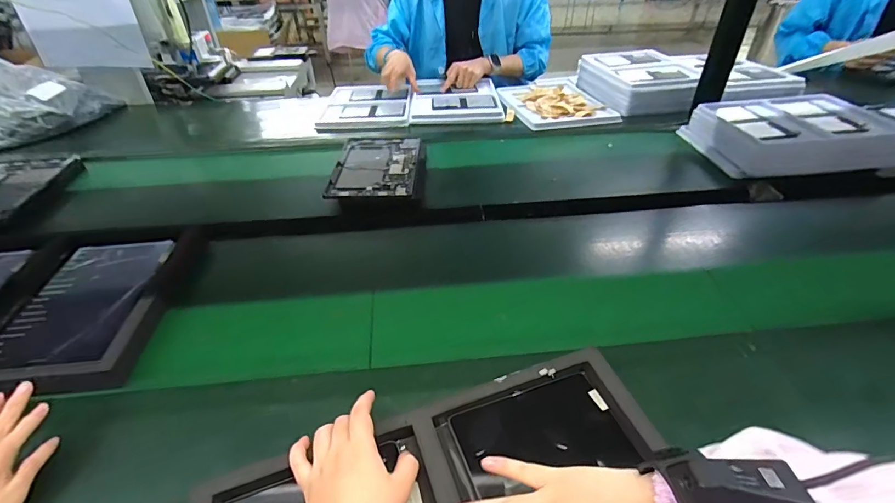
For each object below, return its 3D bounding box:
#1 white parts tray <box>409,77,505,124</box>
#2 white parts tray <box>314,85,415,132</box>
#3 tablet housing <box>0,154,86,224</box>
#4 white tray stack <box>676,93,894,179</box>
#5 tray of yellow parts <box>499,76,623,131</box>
[{"bbox_3d":[0.023,-0.437,1.225,0.245,0.026,0.292,-1,38,0],"label":"white parts tray"},{"bbox_3d":[-0.224,-0.424,1.231,0.241,0.026,0.331,-1,38,0],"label":"white parts tray"},{"bbox_3d":[-0.847,-0.117,0.820,0.166,0.015,0.267,1,37,-6],"label":"tablet housing"},{"bbox_3d":[0.762,-0.265,0.960,0.359,0.097,0.281,-3,39,-2],"label":"white tray stack"},{"bbox_3d":[0.298,-0.433,1.226,0.273,0.027,0.355,-5,39,-5],"label":"tray of yellow parts"}]

